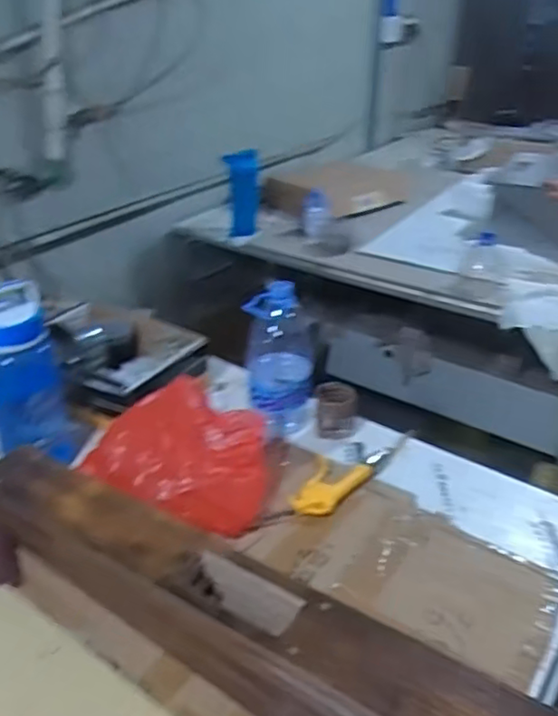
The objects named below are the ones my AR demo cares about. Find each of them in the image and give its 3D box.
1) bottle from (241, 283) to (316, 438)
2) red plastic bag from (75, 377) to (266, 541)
[{"bbox_3d":[0.002,0.003,1.032,0.105,0.234,0.095,1,31,3],"label":"bottle"},{"bbox_3d":[-0.129,0.127,0.900,0.235,0.107,0.213,13,33,21],"label":"red plastic bag"}]

